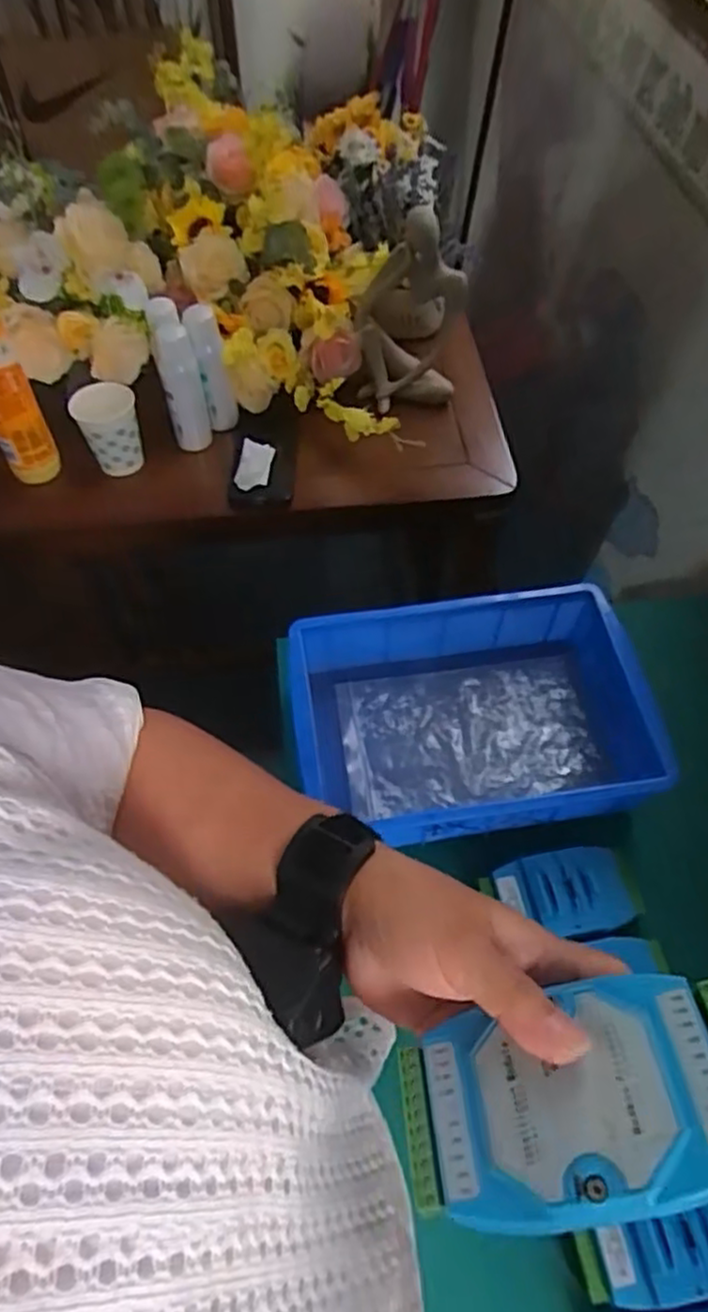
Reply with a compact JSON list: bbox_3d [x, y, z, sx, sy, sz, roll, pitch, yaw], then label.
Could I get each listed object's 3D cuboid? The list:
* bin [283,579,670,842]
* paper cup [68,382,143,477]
[{"bbox_3d":[0.103,0.055,0.621,0.291,0.084,0.197,-8,58,-5],"label":"bin"},{"bbox_3d":[-0.287,-0.265,0.848,0.071,0.099,0.065,-22,60,-13],"label":"paper cup"}]

